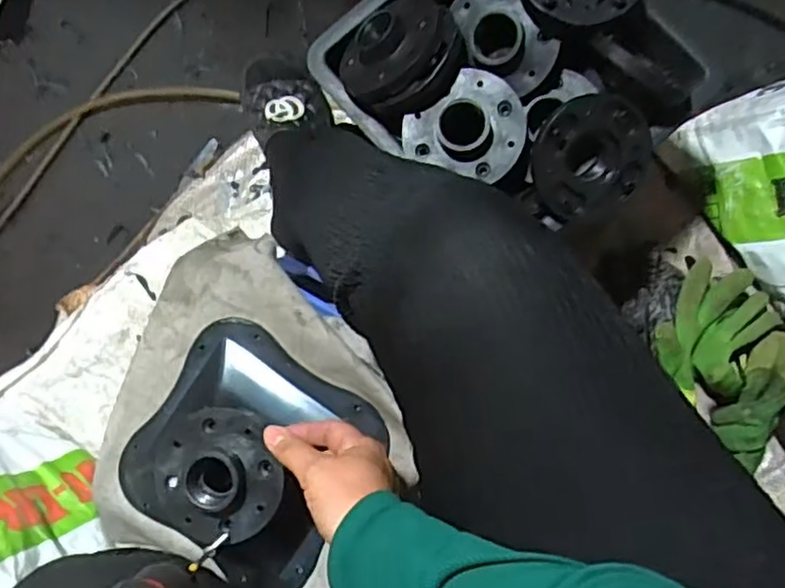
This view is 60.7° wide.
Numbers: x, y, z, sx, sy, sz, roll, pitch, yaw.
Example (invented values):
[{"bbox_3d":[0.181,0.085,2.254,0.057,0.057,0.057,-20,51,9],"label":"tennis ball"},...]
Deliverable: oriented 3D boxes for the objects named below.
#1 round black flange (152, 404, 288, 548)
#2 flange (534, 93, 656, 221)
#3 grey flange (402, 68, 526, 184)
[{"bbox_3d":[-0.130,0.132,0.479,0.091,0.027,0.093,0,87,7],"label":"round black flange"},{"bbox_3d":[0.153,-0.105,0.519,0.091,0.017,0.089,-11,113,-6],"label":"flange"},{"bbox_3d":[0.058,-0.136,0.523,0.092,0.024,0.080,17,89,7],"label":"grey flange"}]

